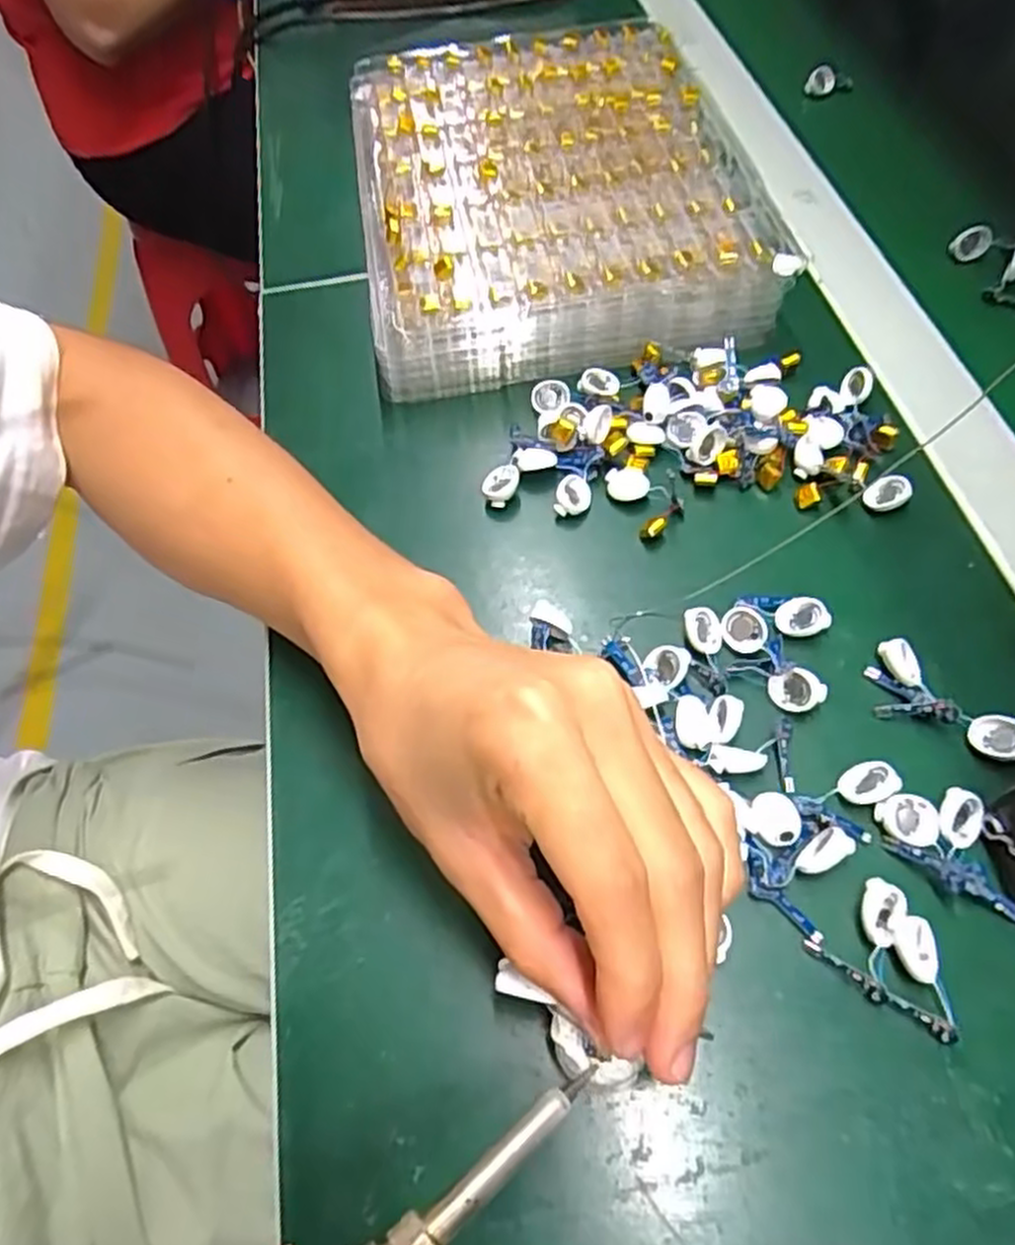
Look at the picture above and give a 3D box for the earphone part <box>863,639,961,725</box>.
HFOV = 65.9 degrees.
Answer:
[{"bbox_3d":[0.144,0.023,0.285,0.023,0.012,0.035,-16,59,-6],"label":"earphone part"}]

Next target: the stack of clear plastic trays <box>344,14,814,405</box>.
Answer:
[{"bbox_3d":[0.023,-0.242,0.433,0.202,0.044,0.260,-8,59,-1],"label":"stack of clear plastic trays"}]

